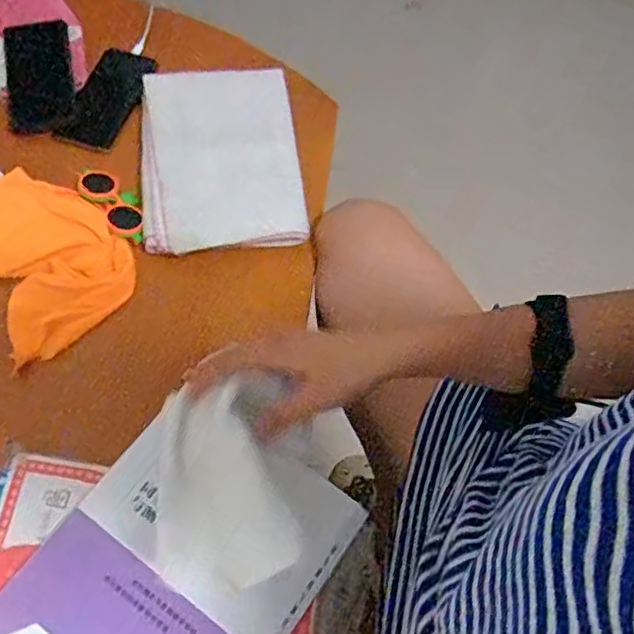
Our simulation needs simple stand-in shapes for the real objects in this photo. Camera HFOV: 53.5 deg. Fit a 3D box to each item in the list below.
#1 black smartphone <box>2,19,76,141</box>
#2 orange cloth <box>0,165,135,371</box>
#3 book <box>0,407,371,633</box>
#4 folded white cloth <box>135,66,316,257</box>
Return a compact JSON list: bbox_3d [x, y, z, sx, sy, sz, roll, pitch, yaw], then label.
[{"bbox_3d":[-0.339,-0.293,0.770,0.075,0.012,0.147,-4,85,-18],"label":"black smartphone"},{"bbox_3d":[-0.331,-0.042,0.646,0.202,0.035,0.253,40,69,15],"label":"orange cloth"},{"bbox_3d":[-0.123,0.216,0.506,0.204,0.030,0.284,34,68,12],"label":"book"},{"bbox_3d":[-0.112,-0.185,0.722,0.176,0.026,0.222,-5,73,-10],"label":"folded white cloth"}]

